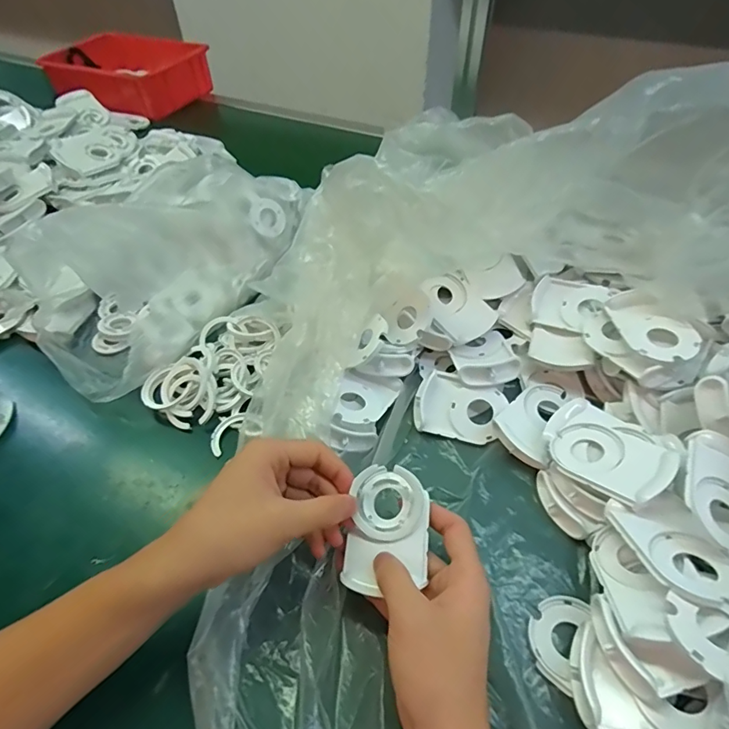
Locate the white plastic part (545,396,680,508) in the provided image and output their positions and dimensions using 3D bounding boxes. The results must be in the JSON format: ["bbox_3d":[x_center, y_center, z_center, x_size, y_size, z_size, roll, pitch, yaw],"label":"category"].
[{"bbox_3d":[0.188,0.066,0.360,0.074,0.015,0.094,-38,35,-21],"label":"white plastic part"}]

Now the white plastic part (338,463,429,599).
[{"bbox_3d":[0.014,0.110,0.312,0.055,0.020,0.080,1,66,22],"label":"white plastic part"}]

